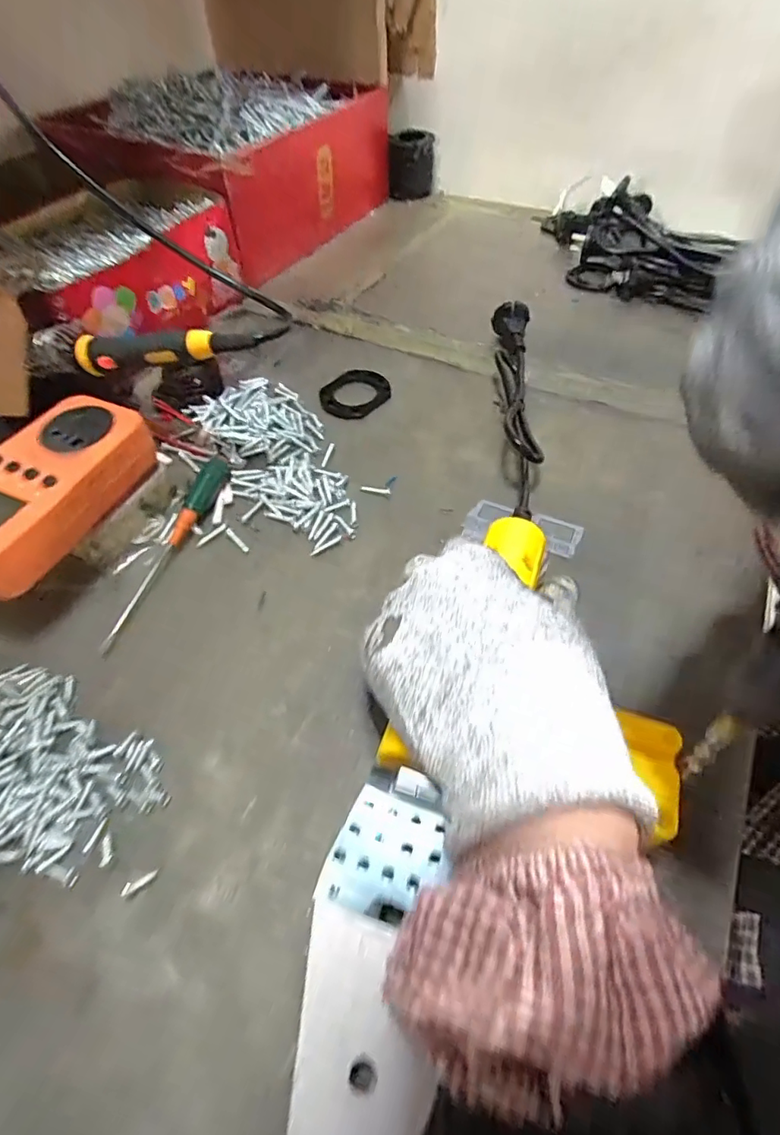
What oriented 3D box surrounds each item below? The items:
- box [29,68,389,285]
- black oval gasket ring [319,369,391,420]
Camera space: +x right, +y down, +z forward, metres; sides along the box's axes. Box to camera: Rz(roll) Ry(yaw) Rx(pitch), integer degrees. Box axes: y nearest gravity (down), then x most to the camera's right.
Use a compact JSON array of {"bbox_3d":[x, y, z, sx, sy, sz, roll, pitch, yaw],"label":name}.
[{"bbox_3d":[-0.183,-0.479,0.623,0.261,0.120,0.302,24,57,18],"label":"box"},{"bbox_3d":[-0.029,-0.144,0.435,0.052,0.004,0.060,26,57,19],"label":"black oval gasket ring"}]

